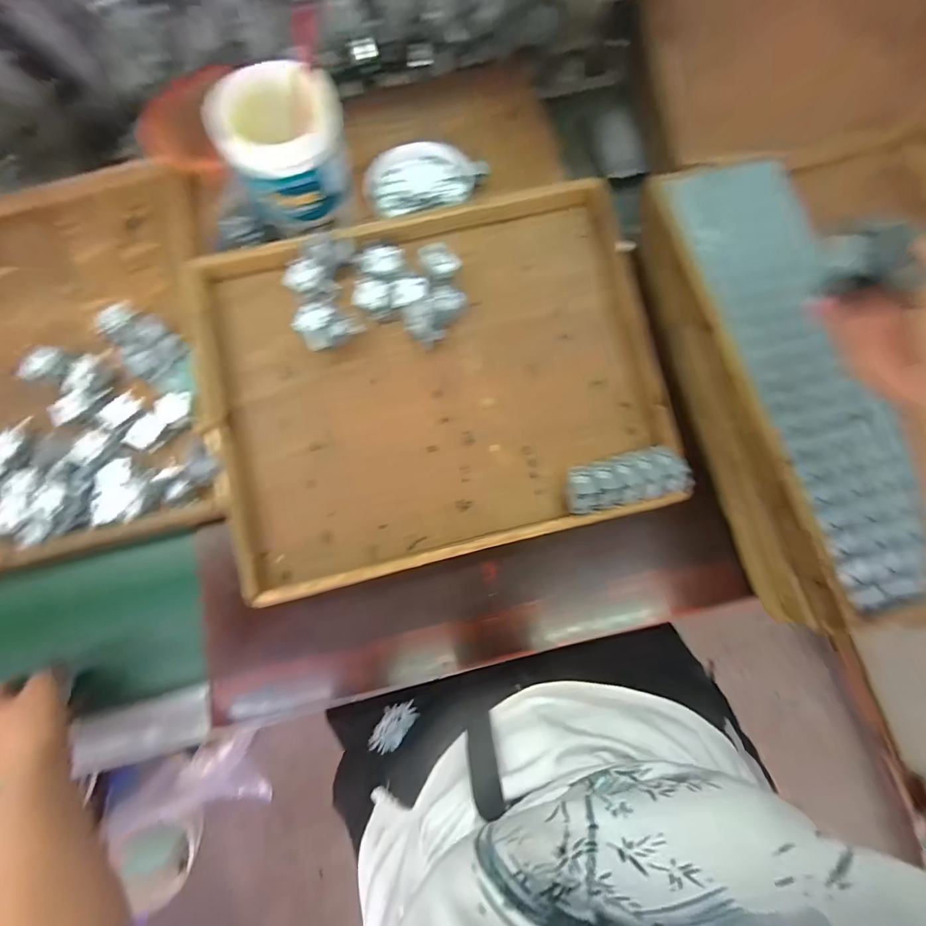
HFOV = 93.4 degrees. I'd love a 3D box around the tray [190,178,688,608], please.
[{"bbox_3d":[-0.031,-0.093,0.506,0.505,0.033,0.394,-14,88,-5],"label":"tray"}]

